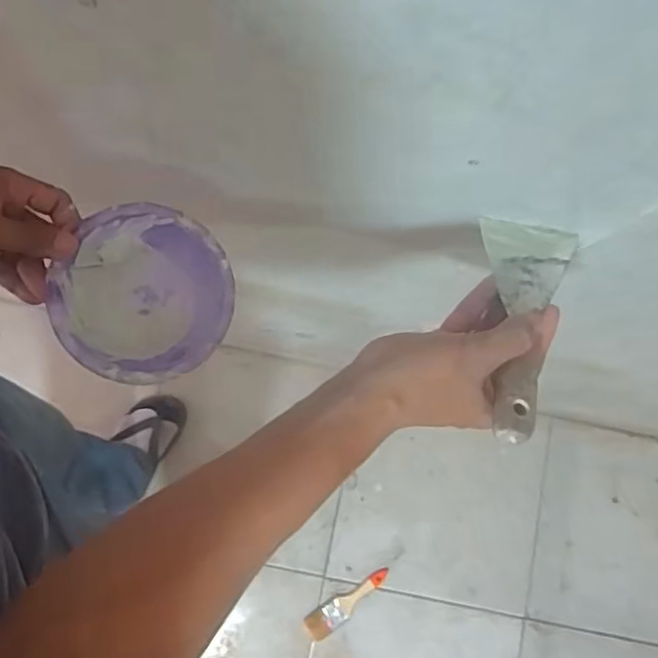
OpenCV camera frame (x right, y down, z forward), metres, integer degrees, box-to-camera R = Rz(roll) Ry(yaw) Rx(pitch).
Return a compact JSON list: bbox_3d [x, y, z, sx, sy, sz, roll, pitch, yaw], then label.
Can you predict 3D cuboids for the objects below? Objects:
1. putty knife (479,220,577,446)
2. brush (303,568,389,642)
[{"bbox_3d":[0.134,-0.003,0.450,0.066,0.014,0.172,12,56,1],"label":"putty knife"},{"bbox_3d":[0.038,0.532,1.281,0.187,0.010,0.049,-32,80,-8],"label":"brush"}]

